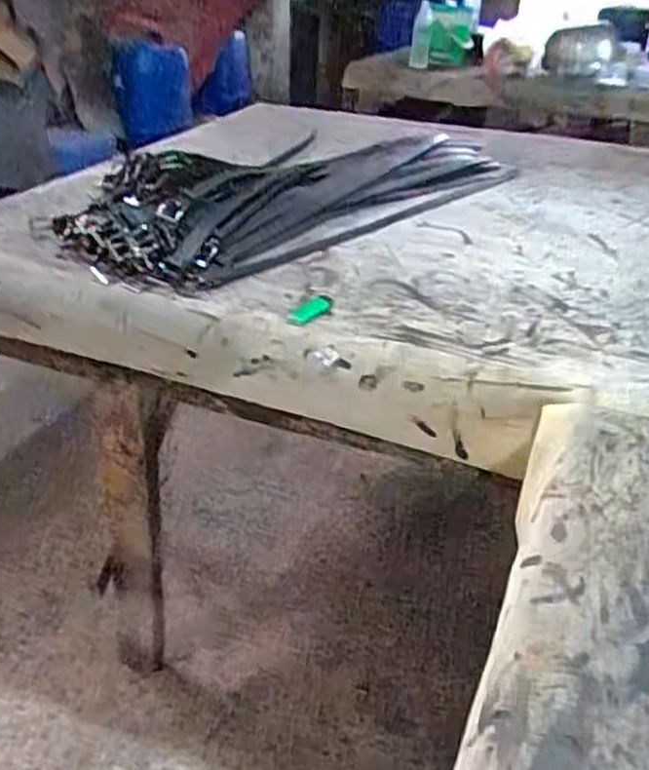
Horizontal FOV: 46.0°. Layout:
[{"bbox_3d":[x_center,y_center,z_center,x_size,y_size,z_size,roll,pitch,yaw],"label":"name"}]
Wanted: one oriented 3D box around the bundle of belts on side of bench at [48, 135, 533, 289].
[{"bbox_3d":[-0.019,-0.329,1.266,0.838,0.128,0.299,-24,38,-35],"label":"bundle of belts on side of bench"}]

